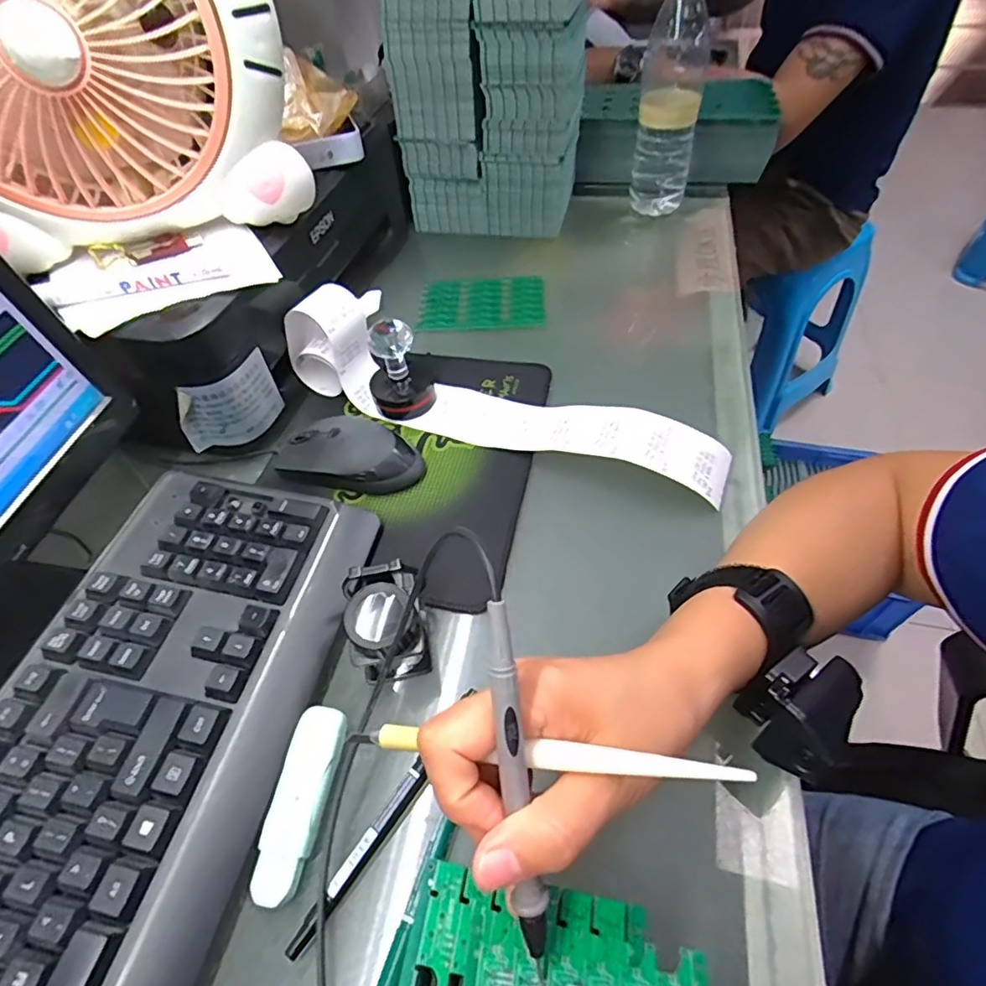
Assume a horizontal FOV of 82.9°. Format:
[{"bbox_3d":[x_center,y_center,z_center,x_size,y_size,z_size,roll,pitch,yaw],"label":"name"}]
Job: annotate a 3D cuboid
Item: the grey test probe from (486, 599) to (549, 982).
[{"bbox_3d":[0.009,0.108,0.198,0.012,0.142,0.017,-8,8,-8],"label":"grey test probe"}]

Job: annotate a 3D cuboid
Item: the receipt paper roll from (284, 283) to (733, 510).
[{"bbox_3d":[-0.002,-0.083,0.442,0.380,0.060,0.070,22,55,13],"label":"receipt paper roll"}]

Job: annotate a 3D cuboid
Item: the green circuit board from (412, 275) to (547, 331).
[{"bbox_3d":[-0.010,-0.193,0.568,0.126,0.007,0.077,0,54,6],"label":"green circuit board"}]

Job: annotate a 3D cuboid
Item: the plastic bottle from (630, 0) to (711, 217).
[{"bbox_3d":[0.191,-0.420,0.593,0.069,0.221,0.063,8,52,11],"label":"plastic bottle"}]

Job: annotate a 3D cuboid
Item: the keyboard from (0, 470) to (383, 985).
[{"bbox_3d":[-0.203,0.168,0.271,0.159,0.036,0.424,10,51,6],"label":"keyboard"}]

